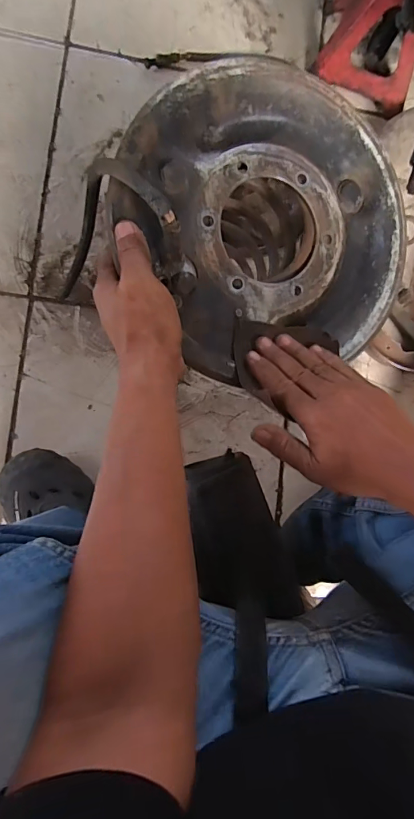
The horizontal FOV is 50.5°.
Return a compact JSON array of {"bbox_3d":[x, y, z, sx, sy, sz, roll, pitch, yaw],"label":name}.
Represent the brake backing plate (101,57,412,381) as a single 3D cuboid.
[{"bbox_3d":[0.060,-0.161,0.373,0.238,0.087,0.244,0,88,-9],"label":"brake backing plate"}]

